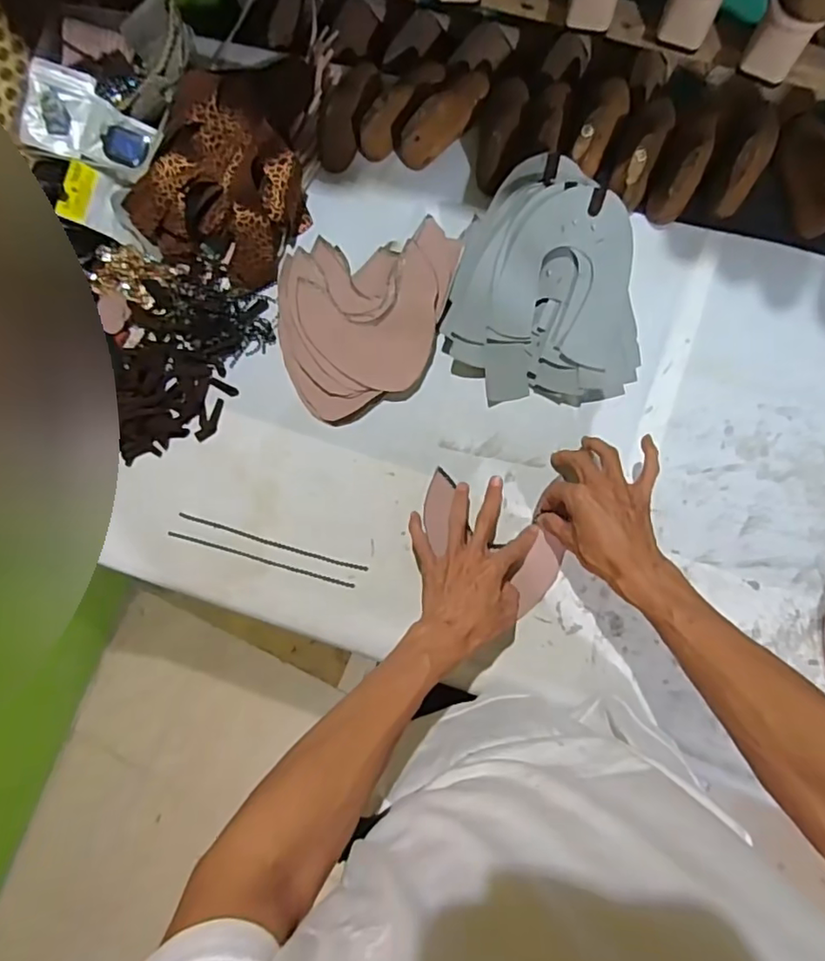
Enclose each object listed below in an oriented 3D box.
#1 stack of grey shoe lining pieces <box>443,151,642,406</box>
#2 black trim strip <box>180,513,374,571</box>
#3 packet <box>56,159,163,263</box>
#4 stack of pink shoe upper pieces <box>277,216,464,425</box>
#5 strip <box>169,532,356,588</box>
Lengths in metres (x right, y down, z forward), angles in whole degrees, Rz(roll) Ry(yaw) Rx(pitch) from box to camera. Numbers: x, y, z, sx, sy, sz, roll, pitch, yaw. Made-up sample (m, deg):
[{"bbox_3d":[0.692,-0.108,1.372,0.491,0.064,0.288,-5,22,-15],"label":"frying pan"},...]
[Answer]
[{"bbox_3d":[0.129,-0.209,0.616,0.195,0.095,0.243,-12,83,7],"label":"stack of grey shoe lining pieces"},{"bbox_3d":[-0.166,0.073,0.671,0.236,0.007,0.009,15,86,9],"label":"black trim strip"},{"bbox_3d":[-0.354,-0.322,0.680,0.119,0.016,0.076,22,70,-22],"label":"packet"},{"bbox_3d":[-0.051,-0.184,0.670,0.212,0.032,0.208,-5,83,7],"label":"stack of pink shoe upper pieces"},{"bbox_3d":[-0.178,0.093,0.667,0.230,0.011,0.006,15,86,9],"label":"strip"}]

